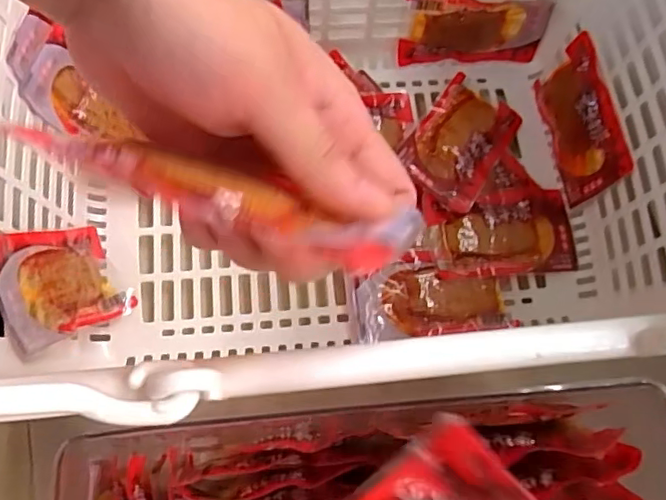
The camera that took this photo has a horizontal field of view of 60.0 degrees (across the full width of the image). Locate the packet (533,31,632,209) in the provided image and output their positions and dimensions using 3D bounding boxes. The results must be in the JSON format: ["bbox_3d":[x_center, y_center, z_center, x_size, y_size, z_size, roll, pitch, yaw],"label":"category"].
[{"bbox_3d":[0.180,-0.093,0.425,0.019,0.058,0.108,-9,73,-5],"label":"packet"}]

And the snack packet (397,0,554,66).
[{"bbox_3d":[0.108,-0.168,0.442,0.109,0.059,0.017,-1,72,-3],"label":"snack packet"}]

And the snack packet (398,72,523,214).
[{"bbox_3d":[0.096,-0.082,0.436,0.062,0.021,0.105,31,74,8],"label":"snack packet"}]

